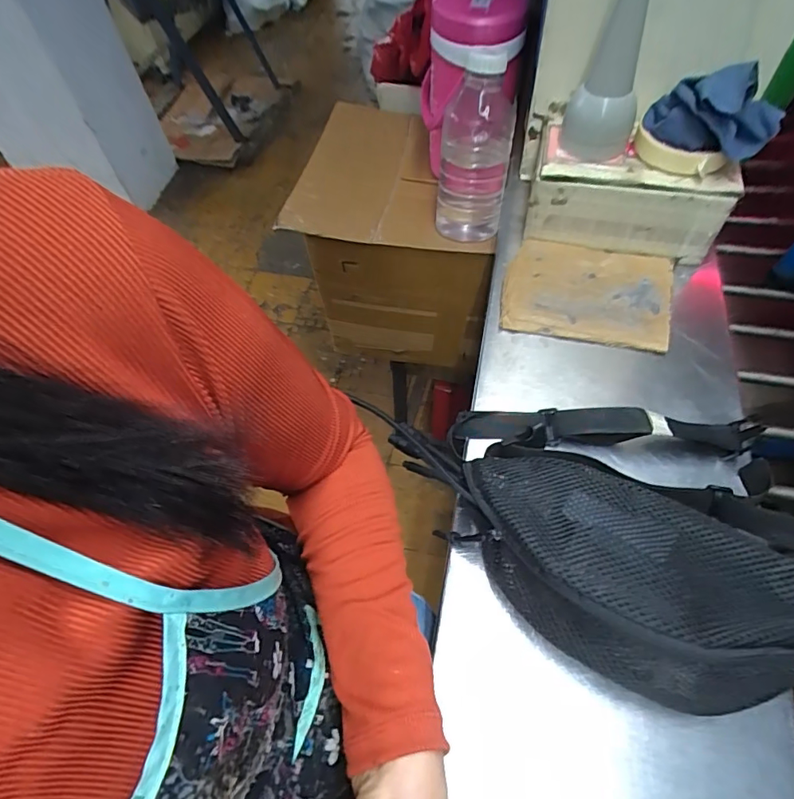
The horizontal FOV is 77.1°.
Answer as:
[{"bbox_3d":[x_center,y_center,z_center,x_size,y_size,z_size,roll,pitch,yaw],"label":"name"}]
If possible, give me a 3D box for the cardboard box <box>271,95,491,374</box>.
[{"bbox_3d":[0.020,-0.263,0.879,0.318,0.294,0.286,9,60,10],"label":"cardboard box"}]

